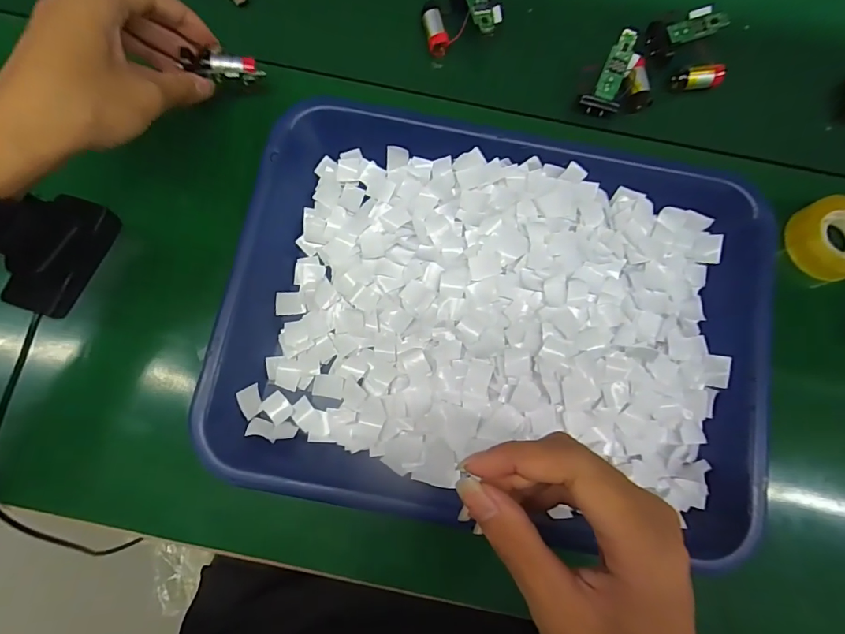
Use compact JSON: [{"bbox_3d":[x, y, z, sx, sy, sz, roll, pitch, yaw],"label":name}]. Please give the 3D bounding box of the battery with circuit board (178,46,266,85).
[{"bbox_3d":[-0.135,-0.172,0.306,0.047,0.013,0.016,-2,82,-21],"label":"battery with circuit board"}]

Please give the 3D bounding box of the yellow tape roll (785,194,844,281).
[{"bbox_3d":[0.296,-0.056,0.315,0.051,0.027,0.056,0,83,0],"label":"yellow tape roll"}]

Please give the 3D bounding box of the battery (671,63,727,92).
[{"bbox_3d":[0.208,-0.180,0.337,0.035,0.011,0.014,-4,82,14],"label":"battery"}]

